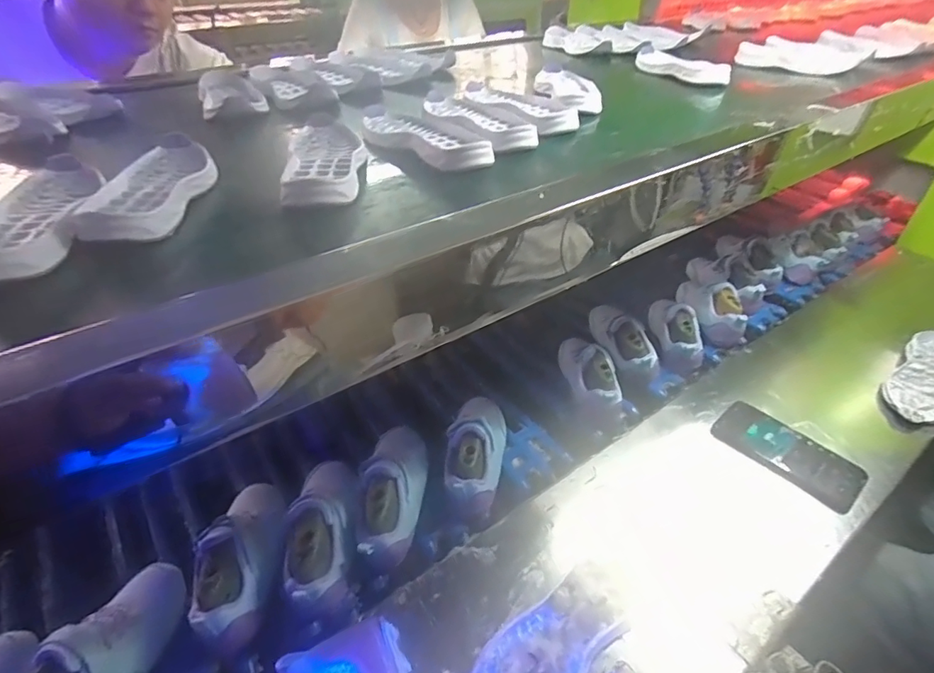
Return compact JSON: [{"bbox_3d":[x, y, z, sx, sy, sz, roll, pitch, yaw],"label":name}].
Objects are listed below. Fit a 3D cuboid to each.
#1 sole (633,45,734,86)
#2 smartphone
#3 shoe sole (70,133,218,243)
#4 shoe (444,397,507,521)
[{"bbox_3d":[0.334,-0.433,0.804,0.067,0.037,0.223,-15,41,-16],"label":"sole"},{"bbox_3d":[0.394,0.142,0.613,0.070,0.012,0.162,-34,49,-25],"label":"smartphone"},{"bbox_3d":[-0.264,-0.125,0.423,0.081,0.031,0.184,-9,40,-9],"label":"shoe sole"},{"bbox_3d":[0.012,0.138,0.621,0.065,0.084,0.161,6,40,9],"label":"shoe"}]

